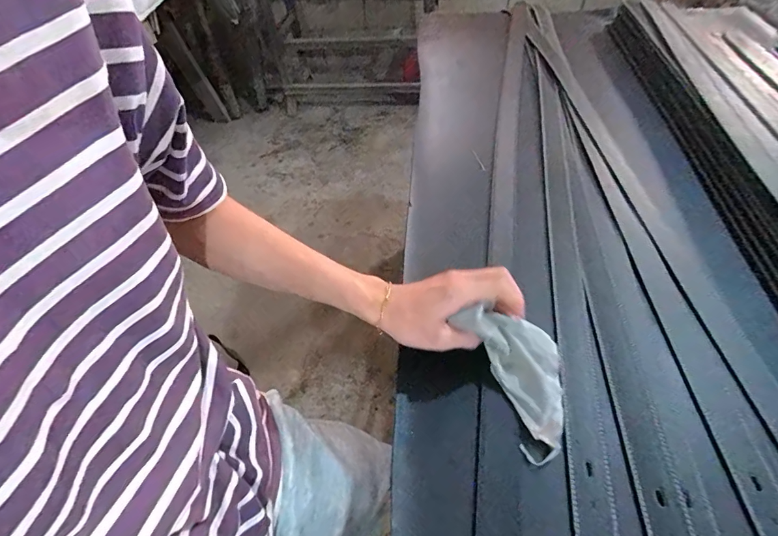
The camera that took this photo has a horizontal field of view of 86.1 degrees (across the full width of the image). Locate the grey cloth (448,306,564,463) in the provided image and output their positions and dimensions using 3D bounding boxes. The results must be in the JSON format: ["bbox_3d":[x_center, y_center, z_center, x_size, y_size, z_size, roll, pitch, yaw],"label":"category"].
[{"bbox_3d":[0.123,0.092,0.386,0.091,0.028,0.135,-21,79,-36],"label":"grey cloth"}]

